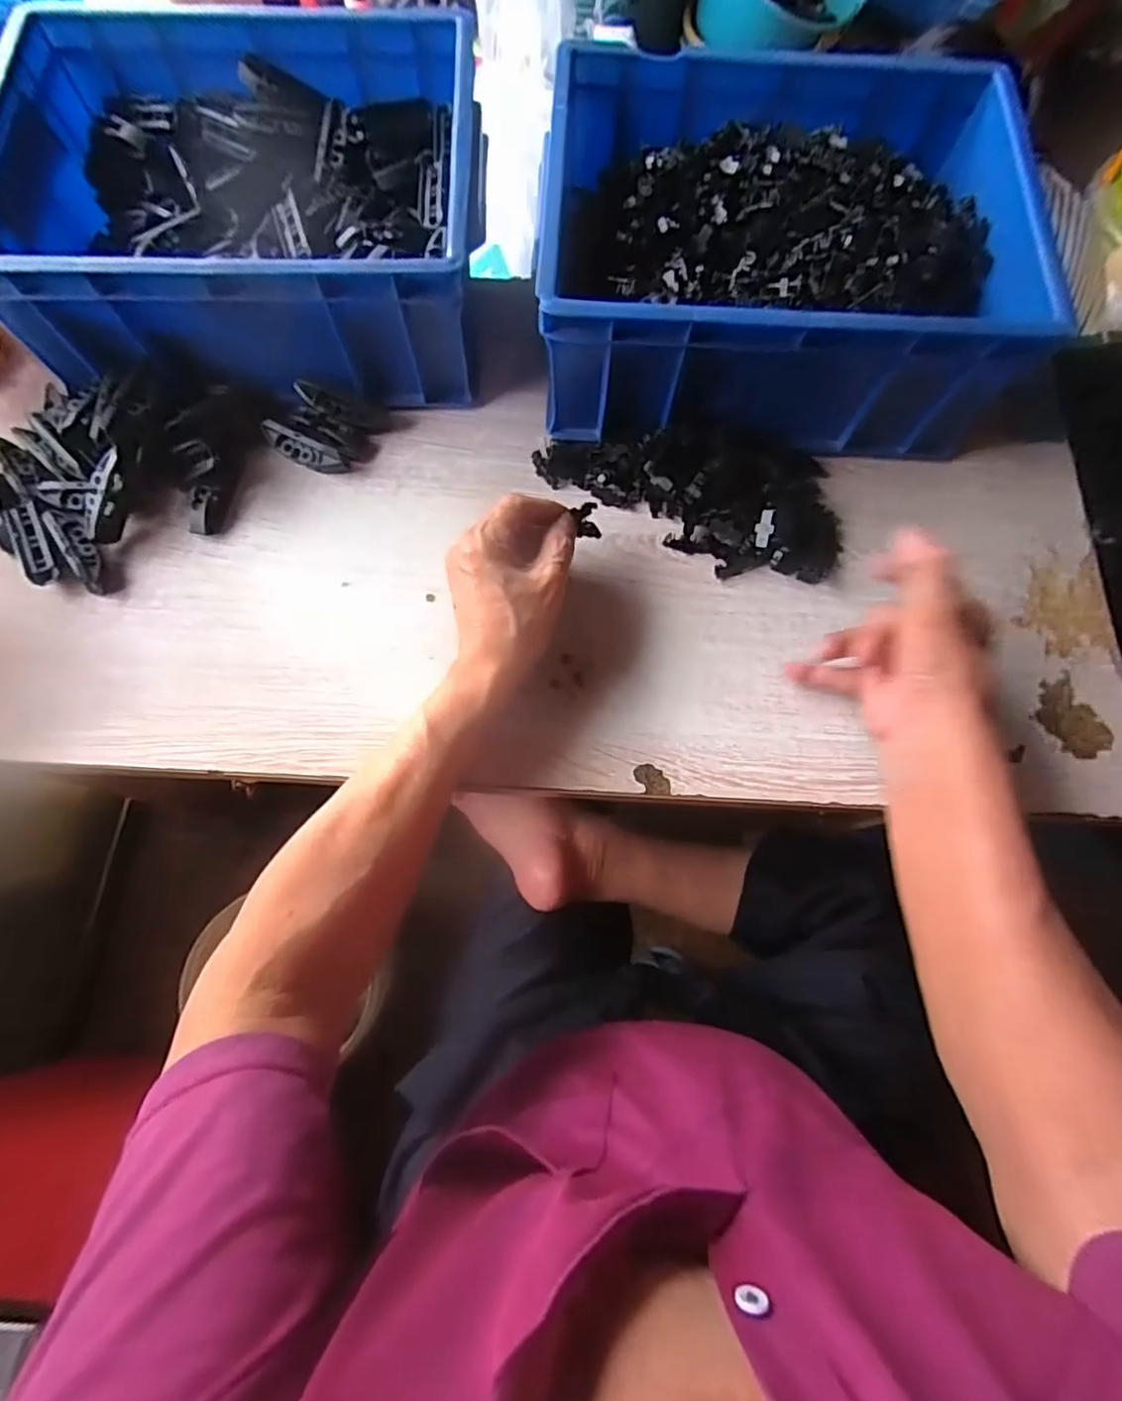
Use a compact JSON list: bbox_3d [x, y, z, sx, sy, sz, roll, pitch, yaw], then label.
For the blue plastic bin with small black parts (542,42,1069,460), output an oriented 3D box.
[{"bbox_3d":[0.160,-0.341,0.476,0.325,0.113,0.265,6,73,0],"label":"blue plastic bin with small black parts"}]

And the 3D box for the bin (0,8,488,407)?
[{"bbox_3d":[-0.232,-0.376,0.483,0.332,0.121,0.273,-2,73,-2],"label":"bin"}]

